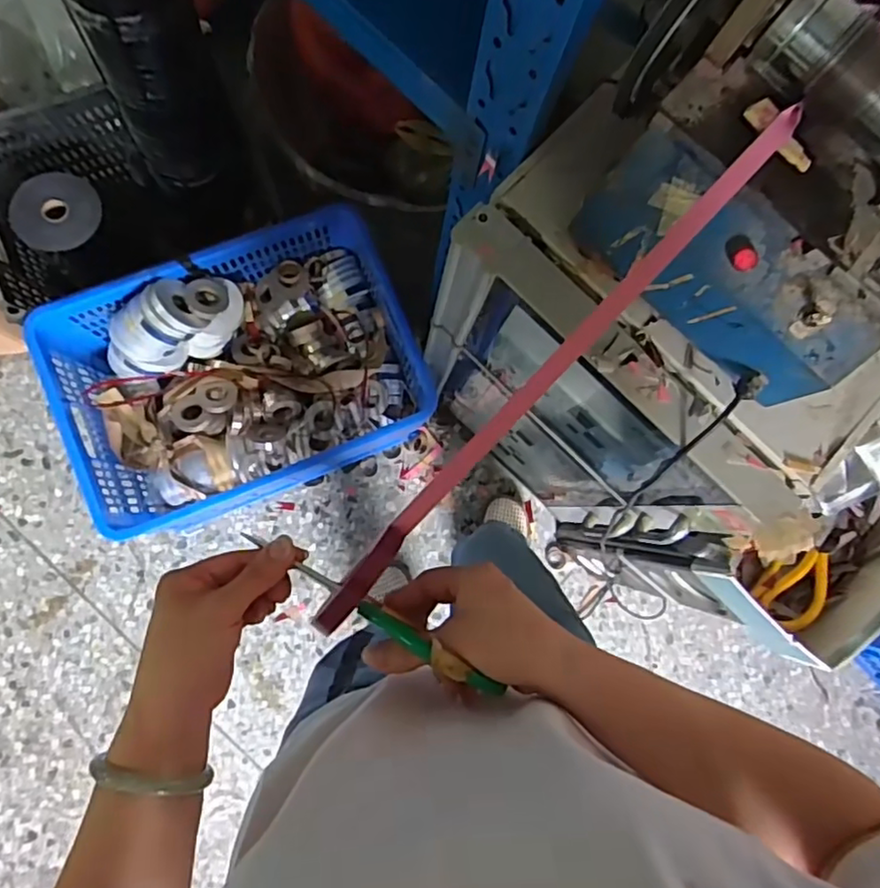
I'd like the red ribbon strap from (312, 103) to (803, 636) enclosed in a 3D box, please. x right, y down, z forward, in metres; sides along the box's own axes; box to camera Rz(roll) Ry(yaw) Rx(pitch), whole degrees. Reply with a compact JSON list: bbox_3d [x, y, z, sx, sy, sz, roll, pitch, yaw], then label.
[{"bbox_3d":[0.077,-0.051,0.417,0.019,0.036,0.449,43,89,1],"label":"red ribbon strap"}]

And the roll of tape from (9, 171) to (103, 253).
[{"bbox_3d":[-0.669,-0.403,1.091,0.135,0.018,0.131,8,106,-15],"label":"roll of tape"}]

